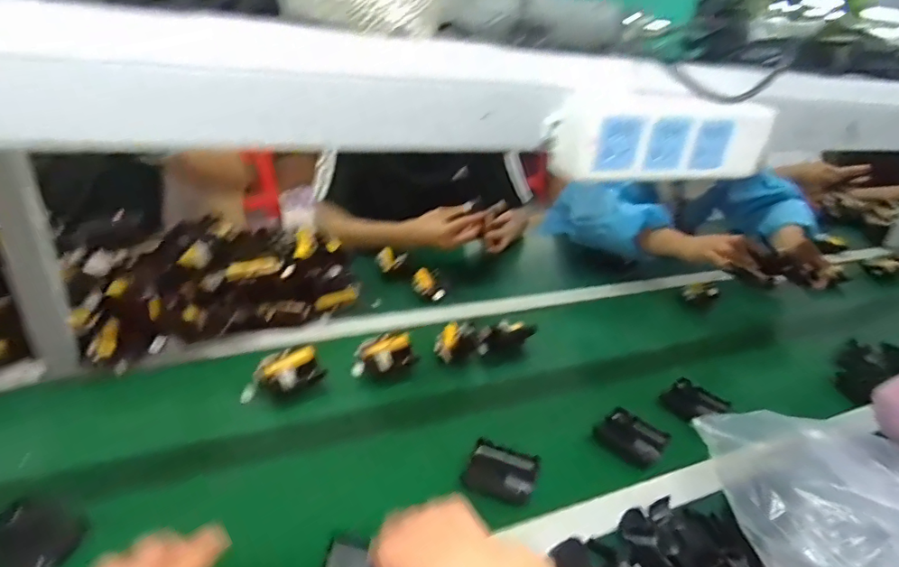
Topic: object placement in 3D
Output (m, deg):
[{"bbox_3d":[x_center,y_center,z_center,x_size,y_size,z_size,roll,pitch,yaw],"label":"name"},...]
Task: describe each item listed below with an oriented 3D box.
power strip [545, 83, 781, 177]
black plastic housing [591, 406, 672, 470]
[{"bbox_3d":[0.145,-0.103,0.349,0.159,0.051,0.040,-4,31,-19],"label":"power strip"},{"bbox_3d":[0.241,0.207,0.677,0.082,0.040,0.058,24,33,28],"label":"black plastic housing"}]

